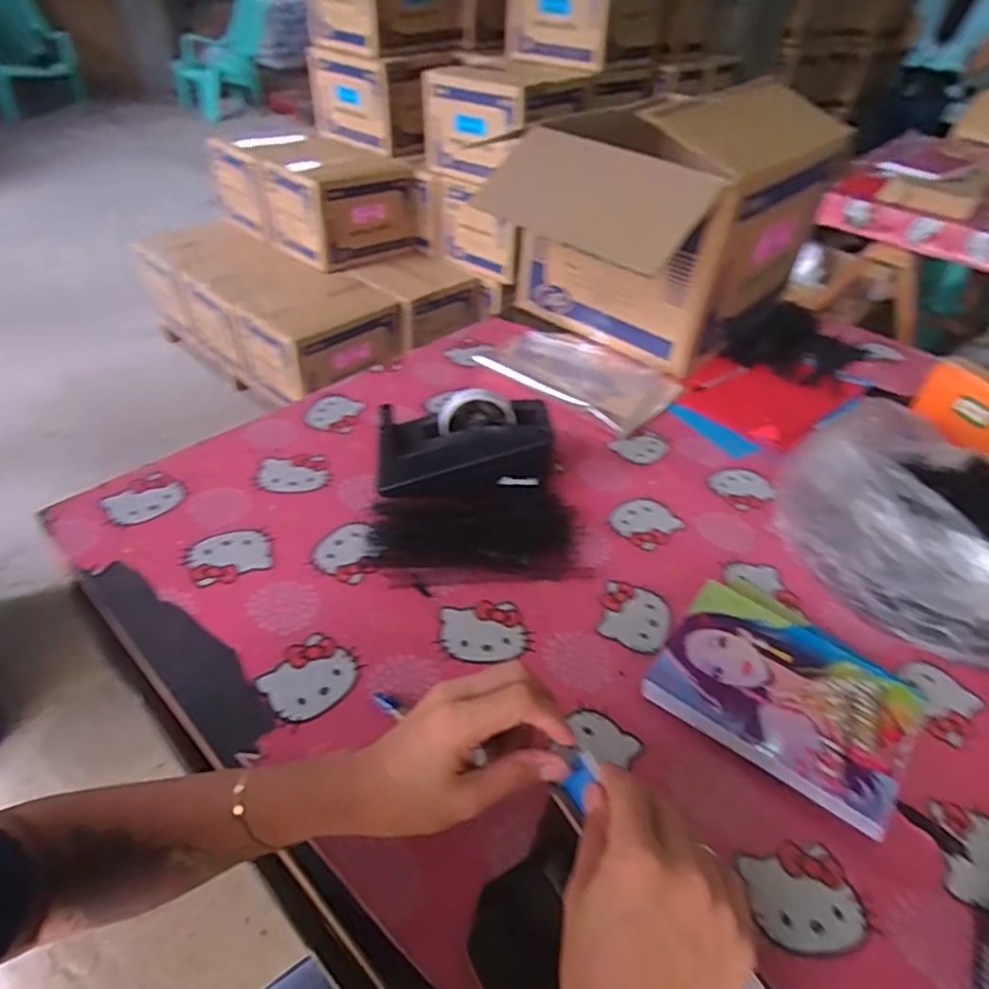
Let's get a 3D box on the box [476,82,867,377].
[{"bbox_3d":[0.307,-0.464,1.034,0.345,0.294,0.464,29,48,23],"label":"box"}]

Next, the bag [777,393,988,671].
[{"bbox_3d":[0.437,0.040,0.629,0.191,0.154,0.276,-9,45,-16],"label":"bag"}]

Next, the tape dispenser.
[{"bbox_3d":[-0.034,-0.053,0.717,0.193,0.091,0.088,-2,43,-8],"label":"tape dispenser"}]

